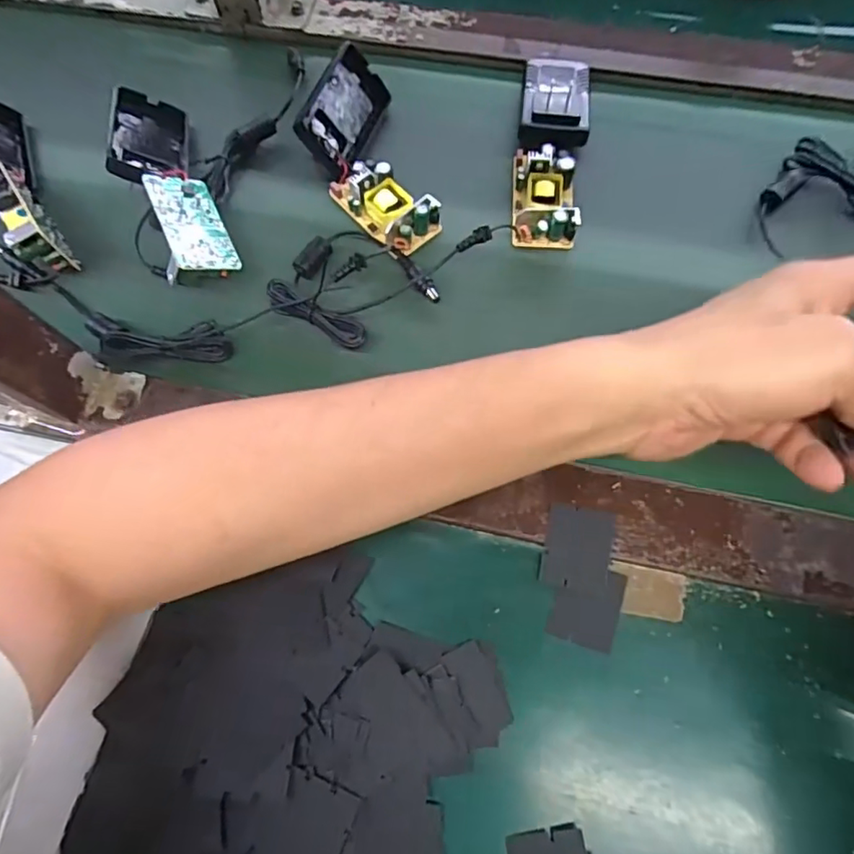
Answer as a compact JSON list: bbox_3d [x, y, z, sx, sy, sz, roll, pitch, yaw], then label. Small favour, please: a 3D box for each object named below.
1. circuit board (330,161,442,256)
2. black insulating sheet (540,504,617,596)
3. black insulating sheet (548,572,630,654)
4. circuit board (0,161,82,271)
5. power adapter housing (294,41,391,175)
[{"bbox_3d":[-0.028,-0.148,0.370,0.071,0.020,0.038,42,77,15],"label":"circuit board"},{"bbox_3d":[0.081,0.065,0.301,0.035,0.004,0.043,10,76,6],"label":"black insulating sheet"},{"bbox_3d":[0.083,0.092,0.292,0.035,0.004,0.039,16,71,8],"label":"black insulating sheet"},{"bbox_3d":[-0.258,-0.129,0.364,0.023,0.039,0.063,-37,73,-11],"label":"circuit board"},{"bbox_3d":[-0.054,-0.217,0.387,0.017,0.048,0.084,8,71,46],"label":"power adapter housing"}]

